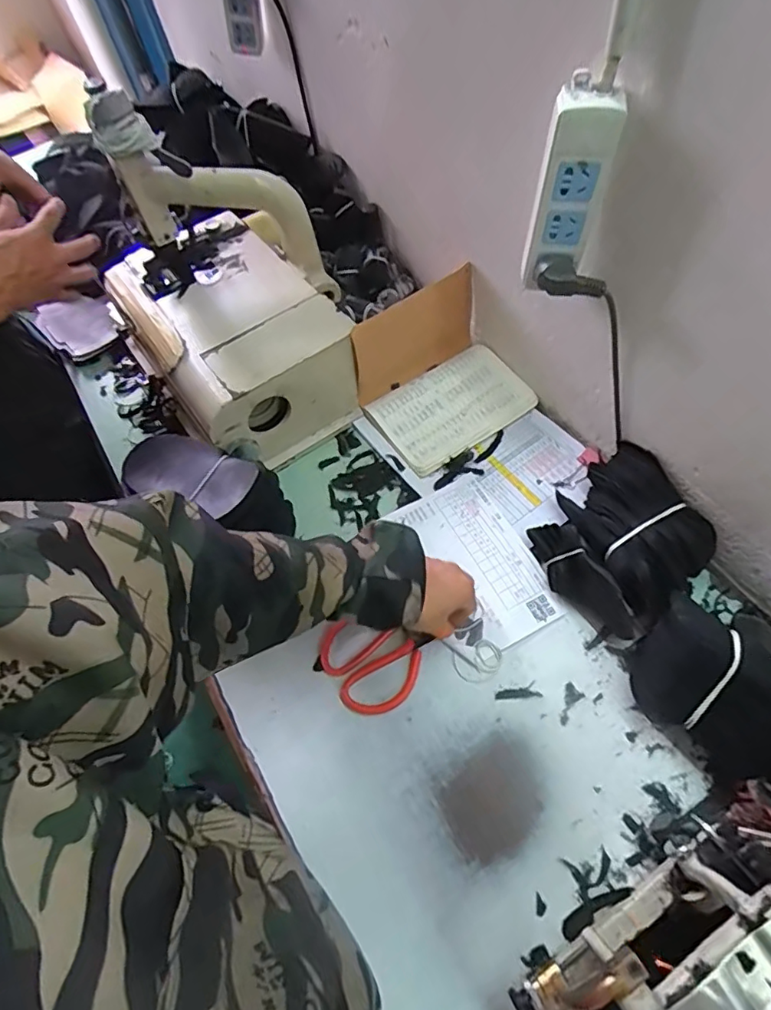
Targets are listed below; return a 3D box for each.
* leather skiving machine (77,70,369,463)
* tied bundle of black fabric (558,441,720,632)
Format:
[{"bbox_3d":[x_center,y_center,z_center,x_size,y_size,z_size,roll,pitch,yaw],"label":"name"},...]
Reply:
[{"bbox_3d":[-0.191,-0.271,0.673,0.255,0.304,0.308,-36,65,-15],"label":"leather skiving machine"},{"bbox_3d":[0.275,0.031,0.602,0.123,0.073,0.174,-27,61,-9],"label":"tied bundle of black fabric"}]

